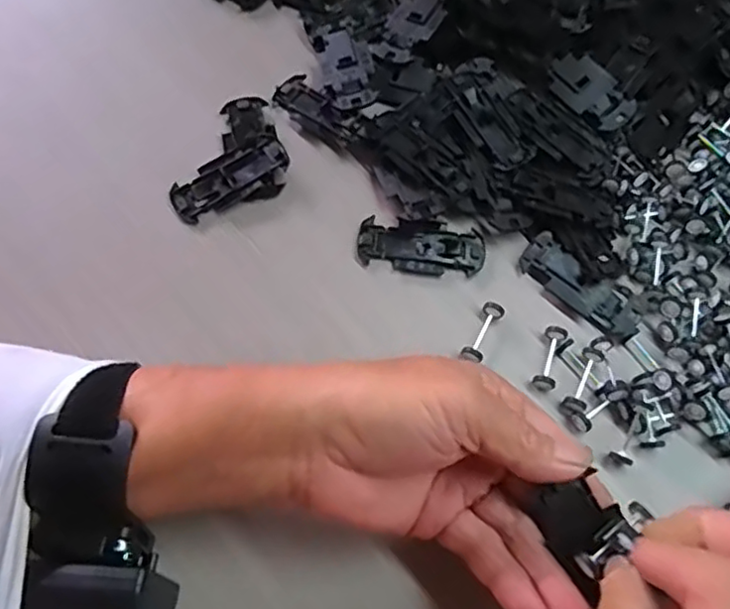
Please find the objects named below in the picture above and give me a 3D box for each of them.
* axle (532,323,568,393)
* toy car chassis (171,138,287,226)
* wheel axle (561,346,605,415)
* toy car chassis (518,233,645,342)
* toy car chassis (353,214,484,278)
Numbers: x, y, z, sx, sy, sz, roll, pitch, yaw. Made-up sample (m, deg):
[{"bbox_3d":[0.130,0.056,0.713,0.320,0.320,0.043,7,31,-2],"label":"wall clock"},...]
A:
[{"bbox_3d":[0.090,0.026,0.312,0.010,0.009,0.033,19,72,6],"label":"axle"},{"bbox_3d":[-0.072,-0.067,0.342,0.064,0.008,0.027,-34,74,-11],"label":"toy car chassis"},{"bbox_3d":[0.105,0.037,0.307,0.010,0.007,0.036,26,72,8],"label":"wheel axle"},{"bbox_3d":[0.109,-0.008,0.322,0.021,0.004,0.066,-41,76,-13],"label":"toy car chassis"},{"bbox_3d":[0.029,-0.030,0.331,0.065,0.006,0.028,7,71,2],"label":"toy car chassis"}]

